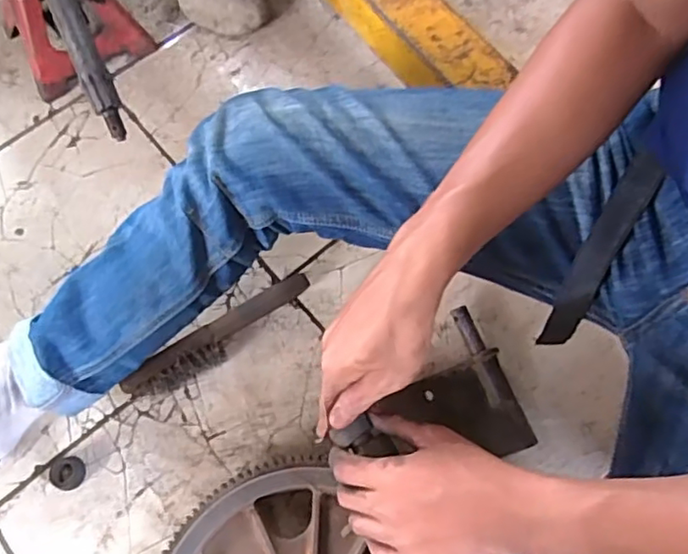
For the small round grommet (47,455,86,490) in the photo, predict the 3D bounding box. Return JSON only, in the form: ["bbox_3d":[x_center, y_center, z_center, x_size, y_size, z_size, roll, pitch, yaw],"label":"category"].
[{"bbox_3d":[-0.303,0.214,0.667,0.038,0.013,0.034,-2,69,-1],"label":"small round grommet"}]

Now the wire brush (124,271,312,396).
[{"bbox_3d":[-0.142,0.071,0.708,0.240,0.037,0.041,-32,72,-12],"label":"wire brush"}]

